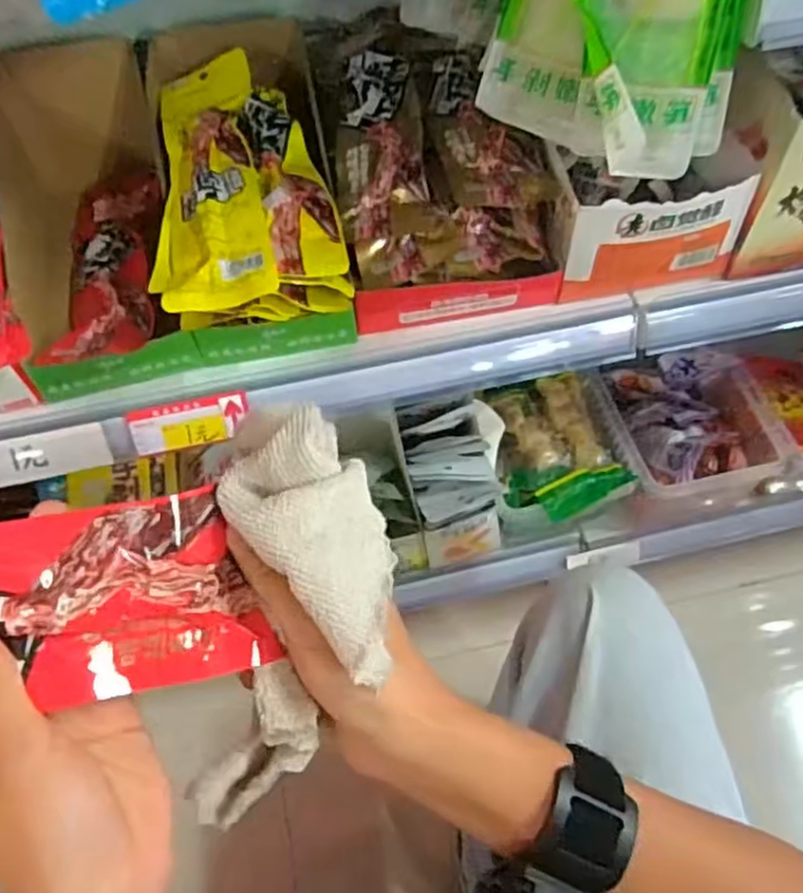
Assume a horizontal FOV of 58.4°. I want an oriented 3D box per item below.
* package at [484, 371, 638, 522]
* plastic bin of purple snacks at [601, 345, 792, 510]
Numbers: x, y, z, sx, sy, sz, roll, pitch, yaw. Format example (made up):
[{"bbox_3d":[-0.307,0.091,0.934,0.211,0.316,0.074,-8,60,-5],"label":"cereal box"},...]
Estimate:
[{"bbox_3d":[0.164,-0.001,0.784,0.125,0.040,0.170,-17,59,-8],"label":"package"},{"bbox_3d":[0.333,-0.025,0.814,0.190,0.149,0.160,-11,58,-5],"label":"plastic bin of purple snacks"}]

